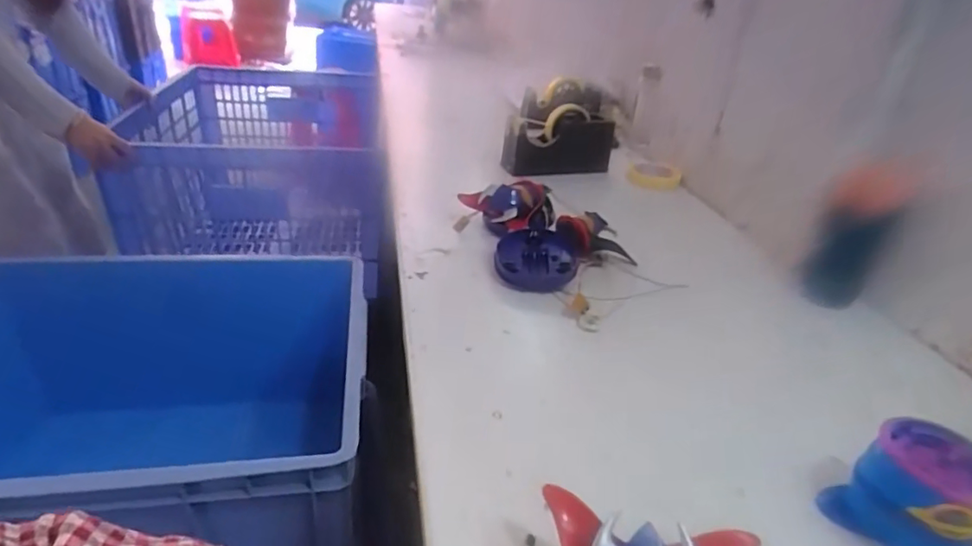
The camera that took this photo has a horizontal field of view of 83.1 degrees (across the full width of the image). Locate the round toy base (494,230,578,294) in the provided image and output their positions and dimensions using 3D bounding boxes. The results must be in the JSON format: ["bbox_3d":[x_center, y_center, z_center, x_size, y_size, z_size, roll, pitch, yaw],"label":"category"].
[{"bbox_3d":[0.061,-0.021,0.725,0.102,0.032,0.118,-7,32,-20],"label":"round toy base"}]

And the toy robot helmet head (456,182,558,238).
[{"bbox_3d":[0.029,-0.090,0.790,0.131,0.074,0.063,7,30,3],"label":"toy robot helmet head"}]

